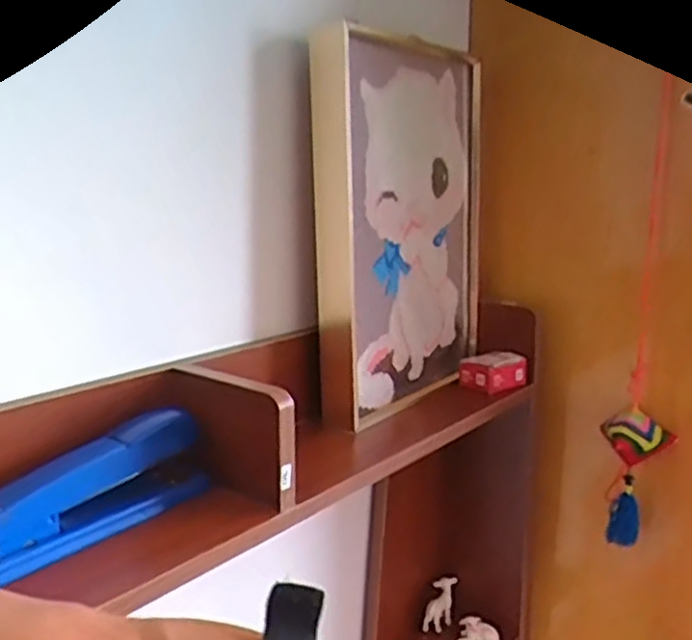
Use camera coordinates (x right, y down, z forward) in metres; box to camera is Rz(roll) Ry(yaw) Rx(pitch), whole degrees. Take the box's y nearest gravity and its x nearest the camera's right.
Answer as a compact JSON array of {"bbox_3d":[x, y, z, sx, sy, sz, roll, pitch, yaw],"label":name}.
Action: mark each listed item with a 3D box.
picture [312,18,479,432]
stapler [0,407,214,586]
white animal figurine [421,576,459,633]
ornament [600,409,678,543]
[{"bbox_3d":[0.054,-0.084,0.645,0.035,0.303,0.224,10,14,38],"label":"picture"},{"bbox_3d":[-0.146,0.097,0.426,0.034,0.057,0.154,9,13,33],"label":"stapler"},{"bbox_3d":[0.104,0.311,0.796,0.023,0.043,0.055,7,12,26],"label":"white animal figurine"},{"bbox_3d":[0.275,0.154,0.697,0.064,0.136,0.045,5,11,15],"label":"ornament"}]

